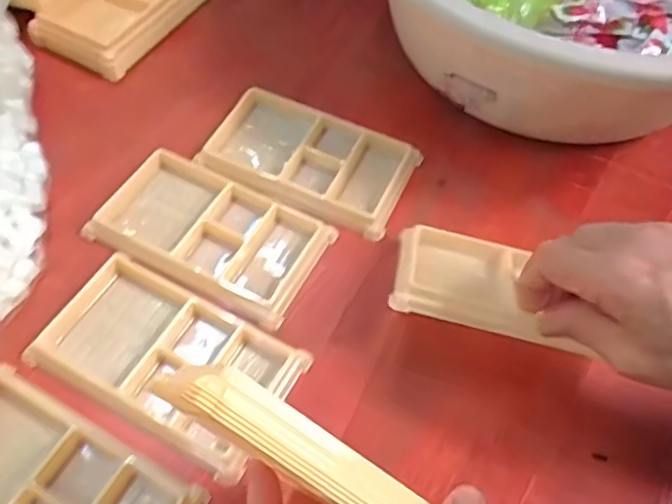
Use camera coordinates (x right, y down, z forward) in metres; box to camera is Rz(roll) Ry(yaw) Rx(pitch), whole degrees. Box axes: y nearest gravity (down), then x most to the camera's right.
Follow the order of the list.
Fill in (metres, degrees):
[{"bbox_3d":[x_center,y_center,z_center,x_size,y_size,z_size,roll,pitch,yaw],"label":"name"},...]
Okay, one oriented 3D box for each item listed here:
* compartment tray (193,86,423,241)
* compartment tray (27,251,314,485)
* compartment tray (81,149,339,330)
[{"bbox_3d":[-0.018,-0.064,0.425,0.132,0.013,0.079,23,58,11],"label":"compartment tray"},{"bbox_3d":[-0.091,0.057,0.346,0.132,0.011,0.077,26,59,12],"label":"compartment tray"},{"bbox_3d":[-0.079,-0.014,0.391,0.136,0.012,0.076,24,58,11],"label":"compartment tray"}]

